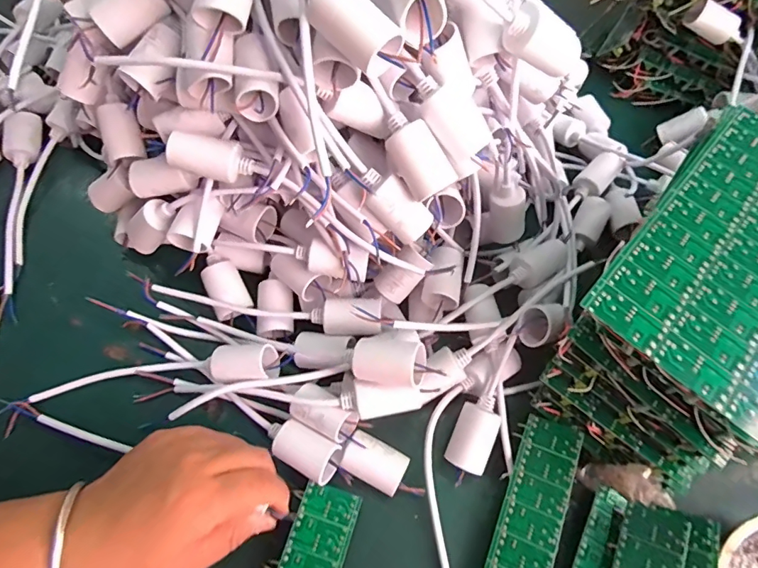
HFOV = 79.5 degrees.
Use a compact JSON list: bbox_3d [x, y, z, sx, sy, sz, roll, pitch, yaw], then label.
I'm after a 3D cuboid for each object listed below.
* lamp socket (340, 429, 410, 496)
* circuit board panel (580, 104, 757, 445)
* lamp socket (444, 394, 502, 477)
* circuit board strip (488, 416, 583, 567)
[{"bbox_3d":[-0.004,0.126,0.323,0.045,0.027,0.028,26,65,10],"label":"lamp socket"},{"bbox_3d":[0.205,-0.018,0.244,0.112,0.006,0.199,39,68,16],"label":"circuit board panel"},{"bbox_3d":[0.070,0.109,0.333,0.029,0.024,0.053,21,82,23],"label":"lamp socket"},{"bbox_3d":[0.090,0.188,0.294,0.038,0.011,0.202,23,64,9],"label":"circuit board strip"}]

